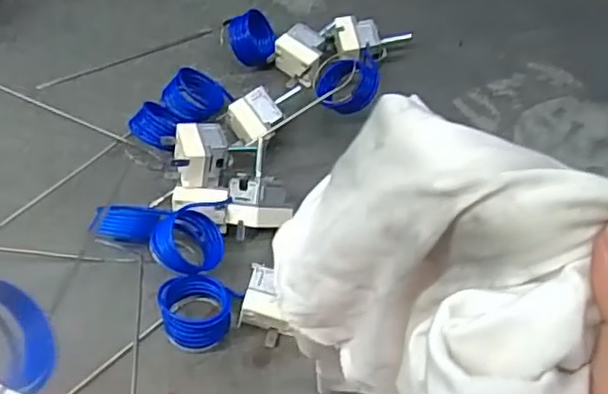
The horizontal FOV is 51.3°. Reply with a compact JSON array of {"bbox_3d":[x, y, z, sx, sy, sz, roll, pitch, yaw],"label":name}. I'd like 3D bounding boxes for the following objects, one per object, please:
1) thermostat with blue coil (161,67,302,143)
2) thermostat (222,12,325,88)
[{"bbox_3d":[-0.057,-0.064,0.468,0.091,0.037,0.049,12,61,11],"label":"thermostat with blue coil"},{"bbox_3d":[-0.020,-0.116,0.496,0.073,0.040,0.046,24,64,17],"label":"thermostat"}]

